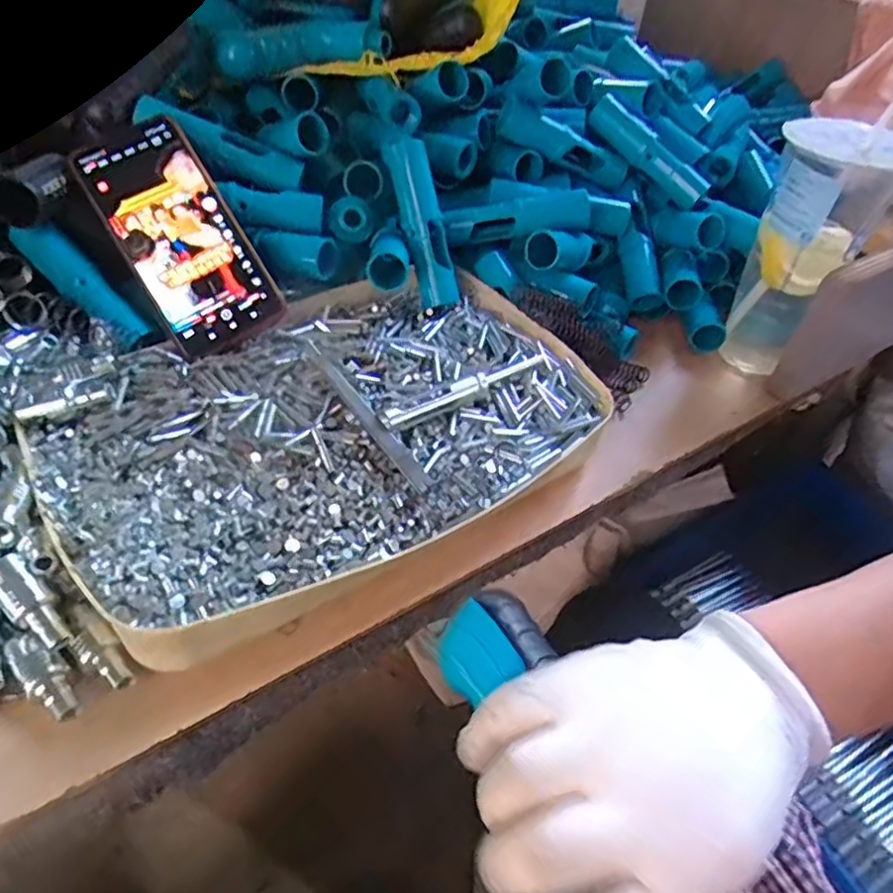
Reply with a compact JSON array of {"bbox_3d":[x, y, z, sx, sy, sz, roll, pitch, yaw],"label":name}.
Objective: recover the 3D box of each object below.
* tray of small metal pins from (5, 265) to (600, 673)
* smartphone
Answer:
[{"bbox_3d":[-0.067,-0.010,0.427,0.337,0.061,0.227,-30,55,-31],"label":"tray of small metal pins"},{"bbox_3d":[-0.182,-0.144,0.447,0.076,0.007,0.163,-33,88,-11],"label":"smartphone"}]

